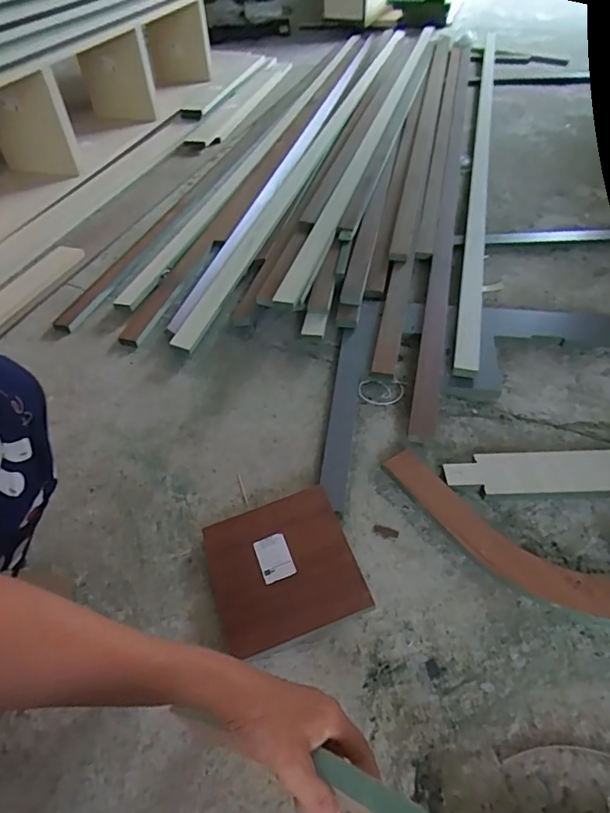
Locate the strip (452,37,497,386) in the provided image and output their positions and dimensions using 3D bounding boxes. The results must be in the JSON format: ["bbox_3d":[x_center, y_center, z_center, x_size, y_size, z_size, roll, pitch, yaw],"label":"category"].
[{"bbox_3d":[0.465,-0.652,1.305,0.045,0.039,1.616,9,50,12],"label":"strip"}]

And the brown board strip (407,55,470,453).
[{"bbox_3d":[0.363,-0.560,1.250,0.051,0.019,1.641,9,54,11],"label":"brown board strip"}]

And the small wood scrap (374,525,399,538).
[{"bbox_3d":[0.112,0.174,0.690,0.035,0.004,0.015,12,54,13],"label":"small wood scrap"}]

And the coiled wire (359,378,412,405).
[{"bbox_3d":[0.139,-0.025,0.864,0.091,0.011,0.051,-4,48,1],"label":"coiled wire"}]

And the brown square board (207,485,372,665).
[{"bbox_3d":[-0.031,0.205,0.639,0.179,0.014,0.176,-22,50,-3],"label":"brown square board"}]

